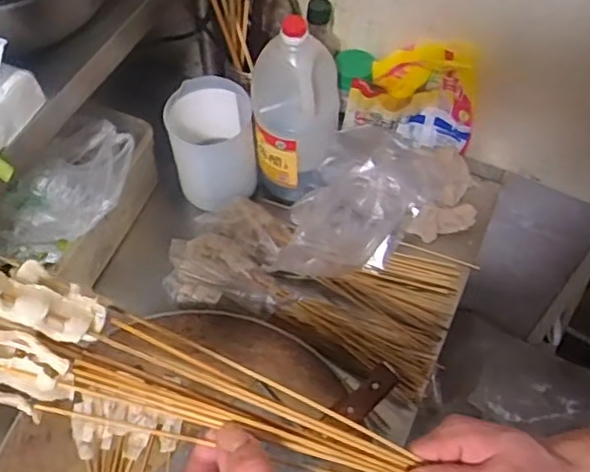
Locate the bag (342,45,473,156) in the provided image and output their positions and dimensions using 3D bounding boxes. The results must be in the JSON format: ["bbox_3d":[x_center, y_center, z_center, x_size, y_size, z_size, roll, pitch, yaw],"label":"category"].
[{"bbox_3d":[0.169,-0.203,0.907,0.181,0.151,0.058,16,58,10],"label":"bag"}]

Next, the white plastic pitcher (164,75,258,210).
[{"bbox_3d":[-0.116,-0.126,0.913,0.116,0.140,0.133,-5,57,-3],"label":"white plastic pitcher"}]

